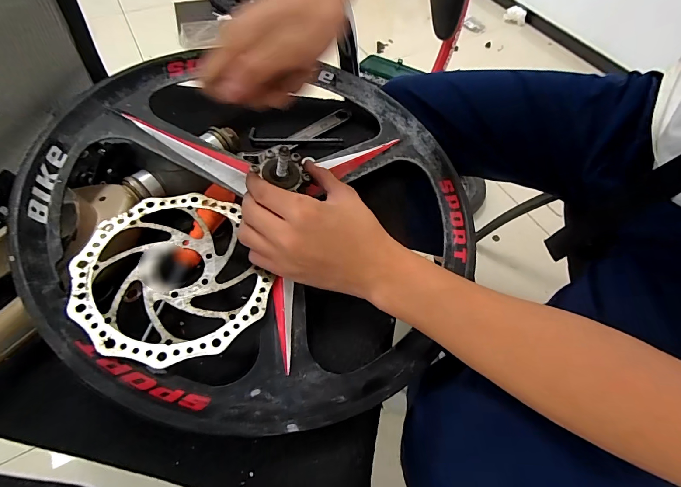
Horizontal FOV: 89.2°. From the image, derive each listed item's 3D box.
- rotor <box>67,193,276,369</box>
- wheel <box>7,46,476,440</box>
[{"bbox_3d":[-0.136,0.022,0.283,0.139,0.004,0.149,-11,62,-19],"label":"rotor"},{"bbox_3d":[-0.056,-0.039,0.336,0.396,0.089,0.380,2,57,-2],"label":"wheel"}]

